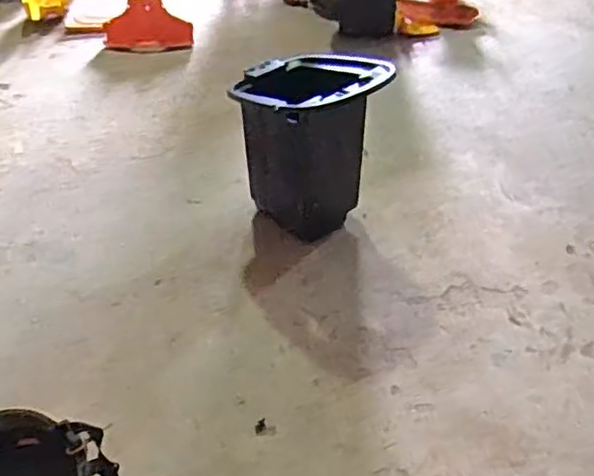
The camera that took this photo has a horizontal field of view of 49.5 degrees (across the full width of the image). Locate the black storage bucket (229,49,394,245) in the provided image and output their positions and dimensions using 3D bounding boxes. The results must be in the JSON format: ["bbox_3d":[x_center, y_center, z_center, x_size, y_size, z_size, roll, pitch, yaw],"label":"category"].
[{"bbox_3d":[0.016,-0.190,1.318,0.263,0.339,0.223,32,51,31],"label":"black storage bucket"}]

